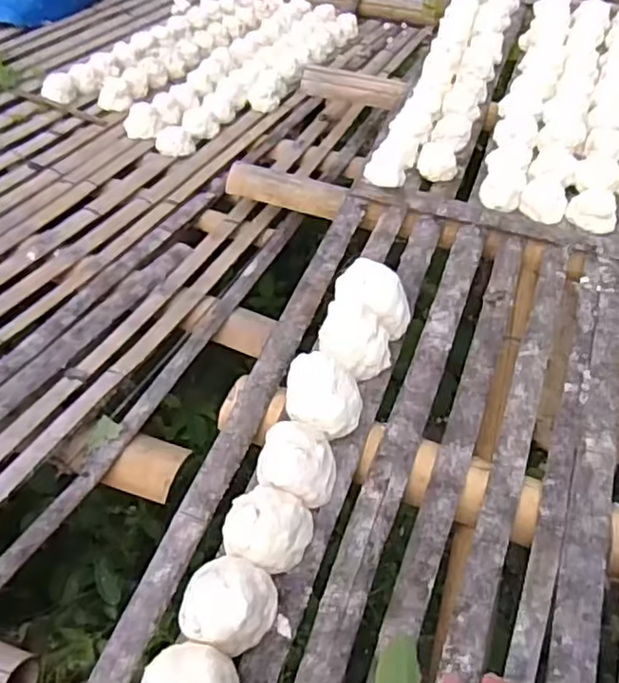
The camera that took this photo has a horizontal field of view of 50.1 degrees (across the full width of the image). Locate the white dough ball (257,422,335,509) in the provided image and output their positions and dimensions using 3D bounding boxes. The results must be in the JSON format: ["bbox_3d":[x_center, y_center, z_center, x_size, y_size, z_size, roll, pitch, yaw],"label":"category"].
[{"bbox_3d":[-0.016,0.150,0.785,0.090,0.078,0.089,0,47,0],"label":"white dough ball"}]

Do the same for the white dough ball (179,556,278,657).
[{"bbox_3d":[-0.079,0.276,0.681,0.083,0.086,0.085,0,47,0],"label":"white dough ball"}]

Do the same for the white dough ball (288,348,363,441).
[{"bbox_3d":[0.017,0.068,0.838,0.096,0.083,0.081,22,51,20],"label":"white dough ball"}]

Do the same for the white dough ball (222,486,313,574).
[{"bbox_3d":[-0.047,0.210,0.737,0.087,0.080,0.080,0,47,0],"label":"white dough ball"}]

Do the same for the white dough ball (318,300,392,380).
[{"bbox_3d":[0.060,0.002,0.888,0.093,0.086,0.069,20,50,19],"label":"white dough ball"}]

